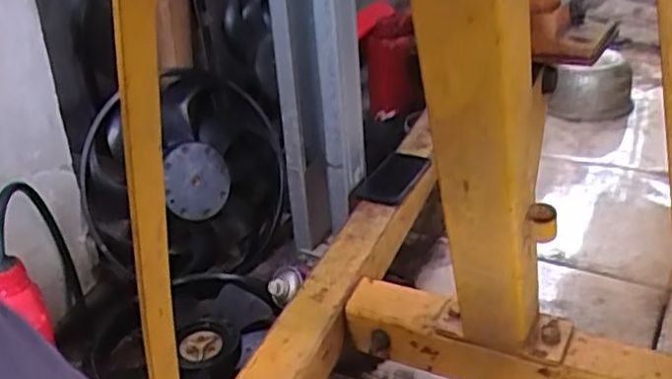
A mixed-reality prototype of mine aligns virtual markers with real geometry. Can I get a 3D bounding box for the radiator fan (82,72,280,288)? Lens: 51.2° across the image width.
[{"bbox_3d":[-0.254,-0.026,1.188,0.360,0.339,0.101,-2,2,-41],"label":"radiator fan"}]

